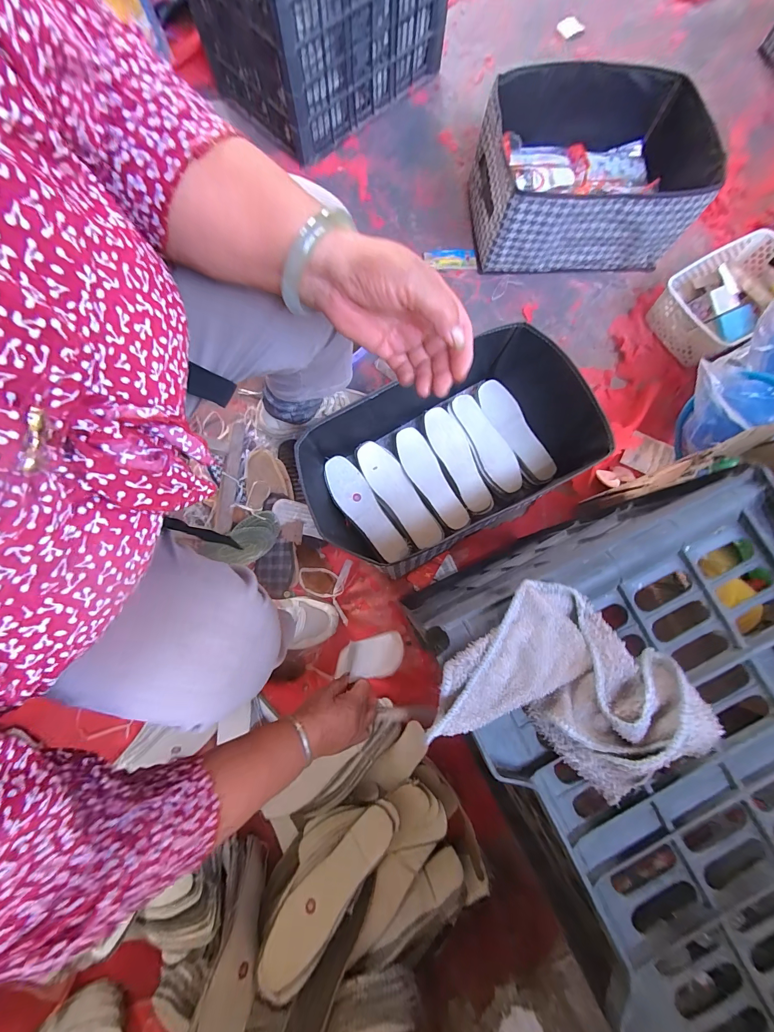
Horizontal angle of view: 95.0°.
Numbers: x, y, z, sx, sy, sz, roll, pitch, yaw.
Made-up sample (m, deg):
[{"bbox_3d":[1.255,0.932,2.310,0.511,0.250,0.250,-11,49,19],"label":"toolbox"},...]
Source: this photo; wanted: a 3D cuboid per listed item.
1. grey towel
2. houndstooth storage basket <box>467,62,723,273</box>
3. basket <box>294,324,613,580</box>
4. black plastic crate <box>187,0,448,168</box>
[{"bbox_3d":[0.109,0.103,0.211,0.138,0.046,0.113,22,80,3],"label":"grey towel"},{"bbox_3d":[0.425,-0.734,0.777,0.437,0.180,0.332,-4,79,-2],"label":"houndstooth storage basket"},{"bbox_3d":[0.115,-0.103,0.652,0.473,0.163,0.285,-31,81,-6],"label":"basket"},{"bbox_3d":[-0.155,-1.193,0.816,0.496,0.288,0.390,-37,82,-7],"label":"black plastic crate"}]

